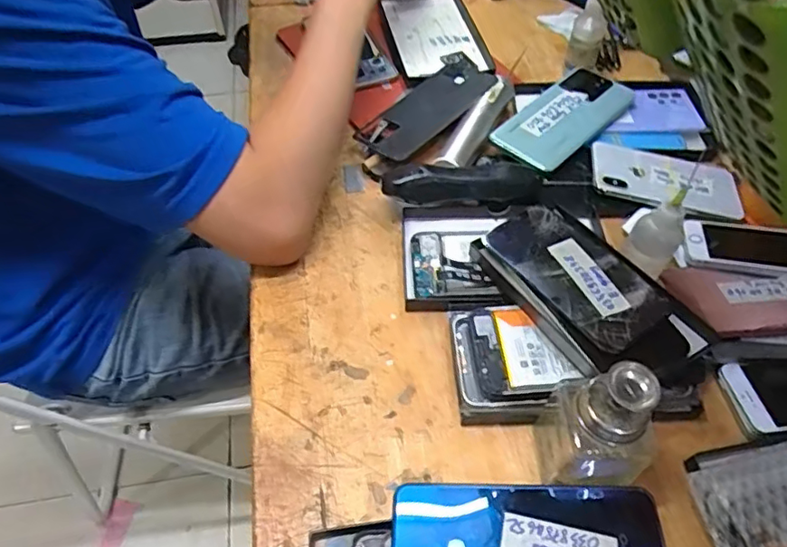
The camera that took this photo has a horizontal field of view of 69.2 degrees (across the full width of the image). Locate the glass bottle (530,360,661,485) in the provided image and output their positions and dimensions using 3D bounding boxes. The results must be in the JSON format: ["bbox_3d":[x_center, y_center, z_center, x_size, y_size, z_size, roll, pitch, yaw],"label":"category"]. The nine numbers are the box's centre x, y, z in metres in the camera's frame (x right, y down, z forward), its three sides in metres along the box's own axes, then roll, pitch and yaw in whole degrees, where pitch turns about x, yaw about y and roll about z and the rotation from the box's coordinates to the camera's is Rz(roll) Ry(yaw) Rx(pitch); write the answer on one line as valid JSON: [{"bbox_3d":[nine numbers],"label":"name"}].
[{"bbox_3d":[0.122,0.093,0.346,0.053,0.118,0.051,-1,56,2],"label":"glass bottle"}]

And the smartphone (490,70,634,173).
[{"bbox_3d":[0.179,-0.165,0.595,0.076,0.012,0.158,42,69,18],"label":"smartphone"}]

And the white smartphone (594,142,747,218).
[{"bbox_3d":[0.264,-0.091,0.553,0.145,0.012,0.080,18,56,1],"label":"white smartphone"}]

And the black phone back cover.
[{"bbox_3d":[0.046,-0.185,0.607,0.085,0.016,0.182,31,60,21],"label":"black phone back cover"}]

